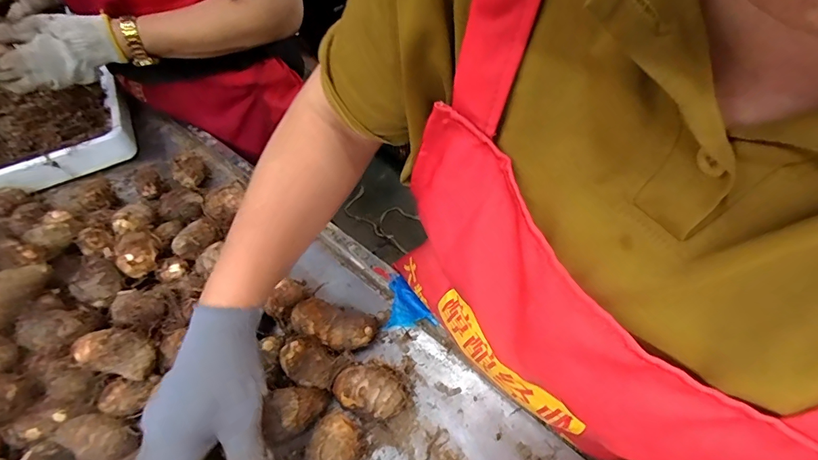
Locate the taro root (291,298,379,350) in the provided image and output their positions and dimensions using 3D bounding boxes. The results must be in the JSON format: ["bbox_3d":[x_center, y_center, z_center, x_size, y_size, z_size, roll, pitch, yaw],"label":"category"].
[{"bbox_3d":[-0.077,0.100,0.429,0.084,0.033,0.040,12,50,13],"label":"taro root"}]

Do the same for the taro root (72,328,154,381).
[{"bbox_3d":[-0.270,0.116,0.394,0.068,0.041,0.040,10,50,11],"label":"taro root"}]

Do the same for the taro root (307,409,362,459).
[{"bbox_3d":[-0.063,0.186,0.360,0.041,0.036,0.049,30,56,26],"label":"taro root"}]

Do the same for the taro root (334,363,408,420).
[{"bbox_3d":[-0.034,0.148,0.390,0.064,0.041,0.044,11,50,12],"label":"taro root"}]

